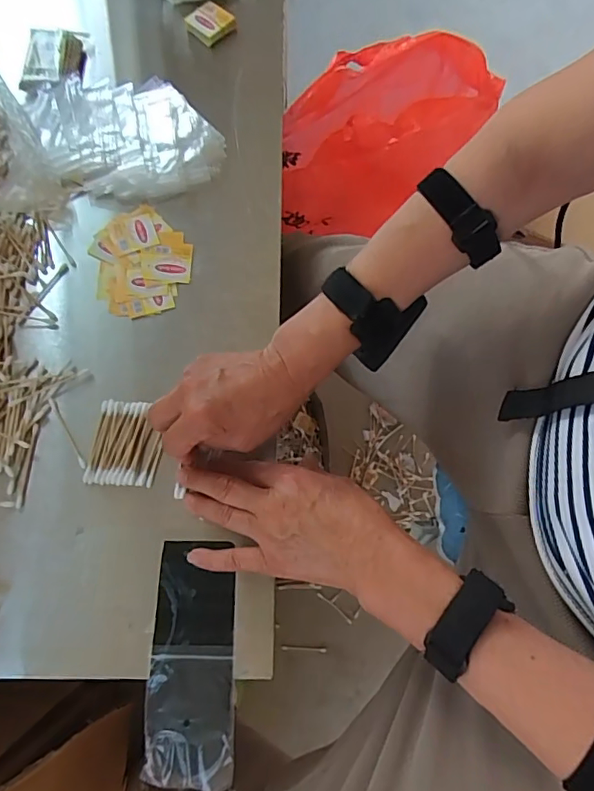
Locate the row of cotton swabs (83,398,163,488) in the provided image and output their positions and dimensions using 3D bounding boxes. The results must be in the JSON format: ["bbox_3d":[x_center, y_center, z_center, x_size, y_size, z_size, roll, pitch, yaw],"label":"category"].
[{"bbox_3d":[-0.145,0.041,0.446,0.056,0.007,0.073,8,72,1],"label":"row of cotton swabs"}]

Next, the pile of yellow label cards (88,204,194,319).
[{"bbox_3d":[-0.150,-0.132,0.503,0.090,0.005,0.116,-15,73,-6],"label":"pile of yellow label cards"}]

